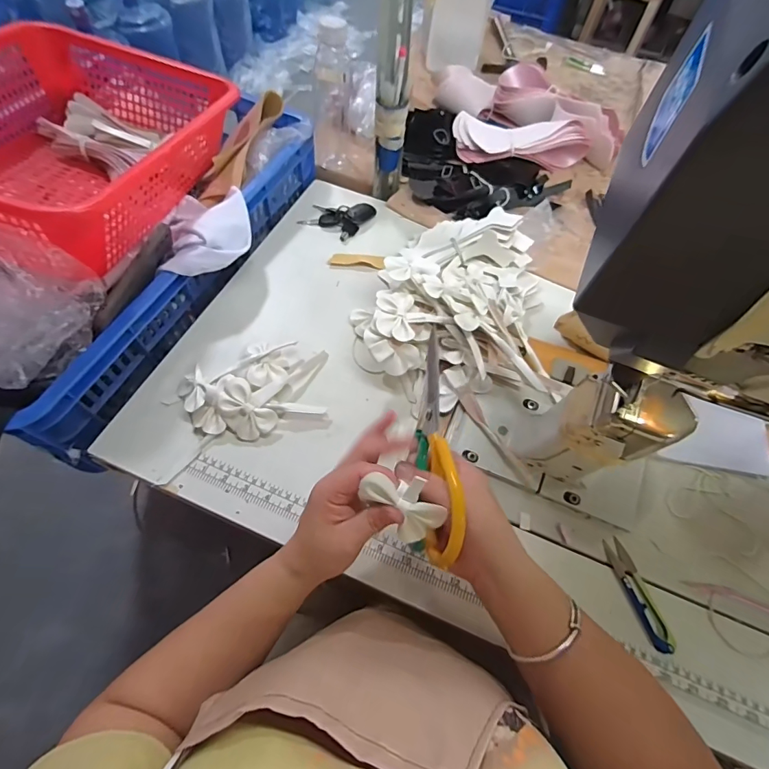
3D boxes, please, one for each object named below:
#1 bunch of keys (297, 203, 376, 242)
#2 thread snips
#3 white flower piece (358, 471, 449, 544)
[{"bbox_3d":[-0.070,-0.269,0.676,0.085,0.015,0.090,25,63,10],"label":"bunch of keys"},{"bbox_3d":[0.253,0.206,0.428,0.025,0.010,0.102,-14,63,-11],"label":"thread snips"},{"bbox_3d":[0.012,0.090,0.334,0.061,0.018,0.050,33,104,-7],"label":"white flower piece"}]

